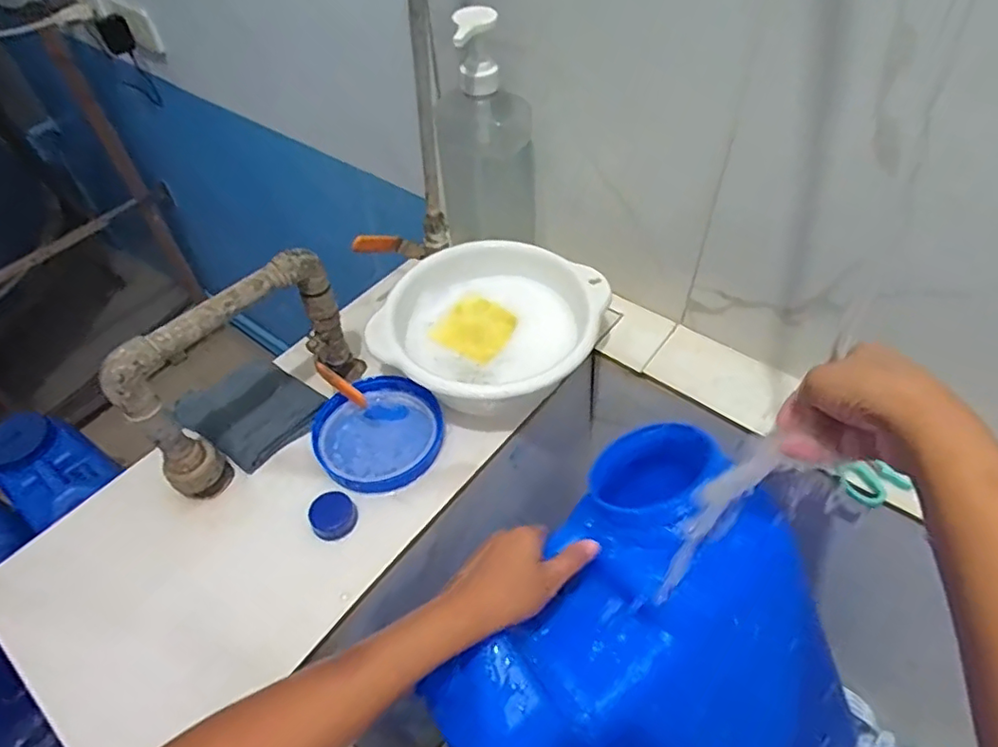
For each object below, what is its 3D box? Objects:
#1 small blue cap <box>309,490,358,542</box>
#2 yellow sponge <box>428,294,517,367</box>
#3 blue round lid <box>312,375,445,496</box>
[{"bbox_3d":[-0.143,0.123,0.509,0.037,0.021,0.040,-2,50,2],"label":"small blue cap"},{"bbox_3d":[-0.022,-0.046,0.600,0.071,0.011,0.080,26,56,23],"label":"yellow sponge"},{"bbox_3d":[-0.113,0.055,0.559,0.115,0.019,0.120,-2,50,2],"label":"blue round lid"}]

